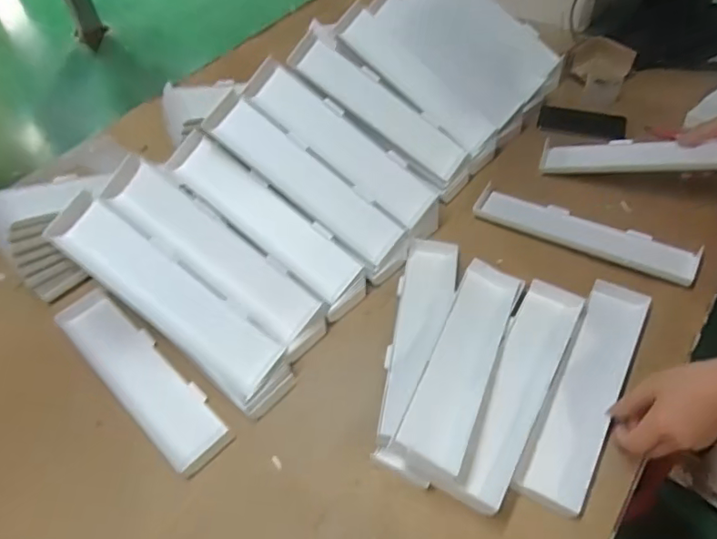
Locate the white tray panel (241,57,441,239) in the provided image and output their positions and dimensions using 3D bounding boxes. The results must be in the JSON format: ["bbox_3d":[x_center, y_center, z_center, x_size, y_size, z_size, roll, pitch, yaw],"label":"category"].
[{"bbox_3d":[-0.016,-0.183,0.820,0.353,0.041,0.083,39,57,-4],"label":"white tray panel"}]

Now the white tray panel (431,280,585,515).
[{"bbox_3d":[0.200,0.140,0.667,0.078,0.034,0.338,22,55,22],"label":"white tray panel"}]

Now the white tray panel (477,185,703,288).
[{"bbox_3d":[0.344,-0.059,0.831,0.327,0.022,0.081,22,55,21],"label":"white tray panel"}]

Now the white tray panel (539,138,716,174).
[{"bbox_3d":[0.471,-0.189,0.873,0.325,0.032,0.077,5,48,31],"label":"white tray panel"}]

